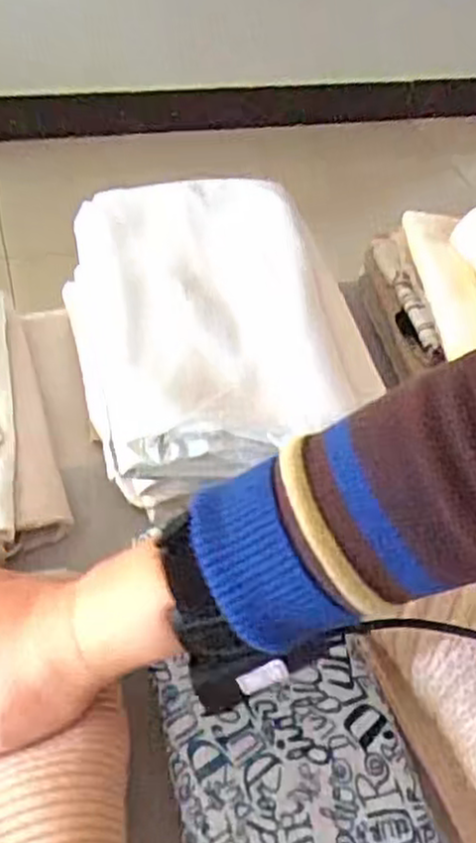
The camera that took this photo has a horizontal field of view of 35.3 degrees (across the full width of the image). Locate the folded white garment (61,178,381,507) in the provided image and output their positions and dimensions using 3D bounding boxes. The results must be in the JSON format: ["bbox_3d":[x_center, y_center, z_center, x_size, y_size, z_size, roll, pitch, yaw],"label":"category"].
[{"bbox_3d":[-0.023,-0.067,0.550,0.179,0.093,0.248,-7,48,-13],"label":"folded white garment"}]

